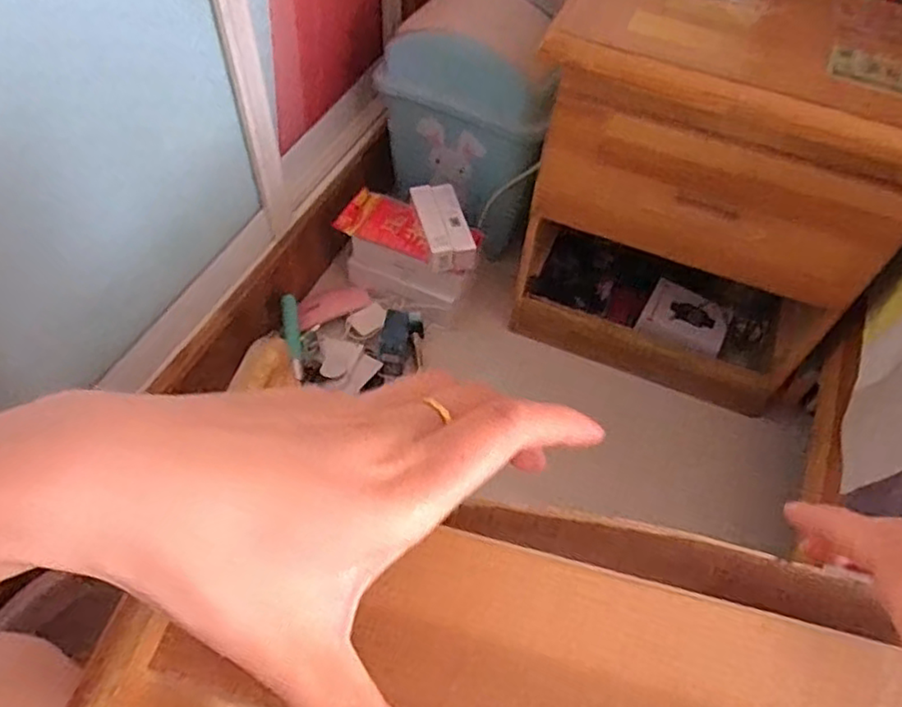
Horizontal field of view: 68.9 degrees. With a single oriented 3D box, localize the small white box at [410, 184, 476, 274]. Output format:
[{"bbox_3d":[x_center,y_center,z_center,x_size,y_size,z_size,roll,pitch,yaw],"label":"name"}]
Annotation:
[{"bbox_3d":[-0.011,-0.180,0.937,0.063,0.032,0.140,-11,57,-10],"label":"small white box"}]

